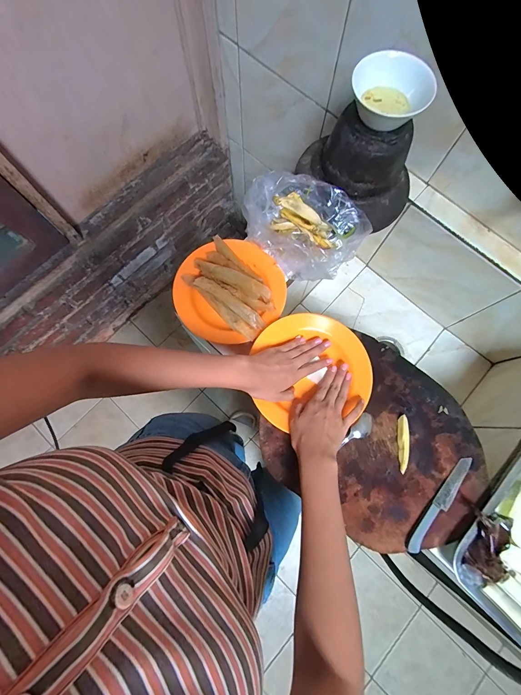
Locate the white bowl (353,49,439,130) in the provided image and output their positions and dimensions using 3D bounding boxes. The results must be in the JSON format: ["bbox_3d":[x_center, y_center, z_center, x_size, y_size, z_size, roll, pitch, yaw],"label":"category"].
[{"bbox_3d":[0.216,-0.425,0.506,0.124,0.052,0.124,0,77,-1],"label":"white bowl"}]

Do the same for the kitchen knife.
[{"bbox_3d":[0.300,0.259,0.503,0.023,0.011,0.180,40,79,8],"label":"kitchen knife"}]

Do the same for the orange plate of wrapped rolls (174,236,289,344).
[{"bbox_3d":[-0.057,-0.114,0.580,0.201,0.067,0.205,0,77,-1],"label":"orange plate of wrapped rolls"}]

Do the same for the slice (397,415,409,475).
[{"bbox_3d":[0.246,0.166,0.525,0.016,0.013,0.093,3,77,0],"label":"slice"}]

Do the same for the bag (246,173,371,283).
[{"bbox_3d":[0.079,-0.242,0.601,0.232,0.081,0.175,29,78,6],"label":"bag"}]

